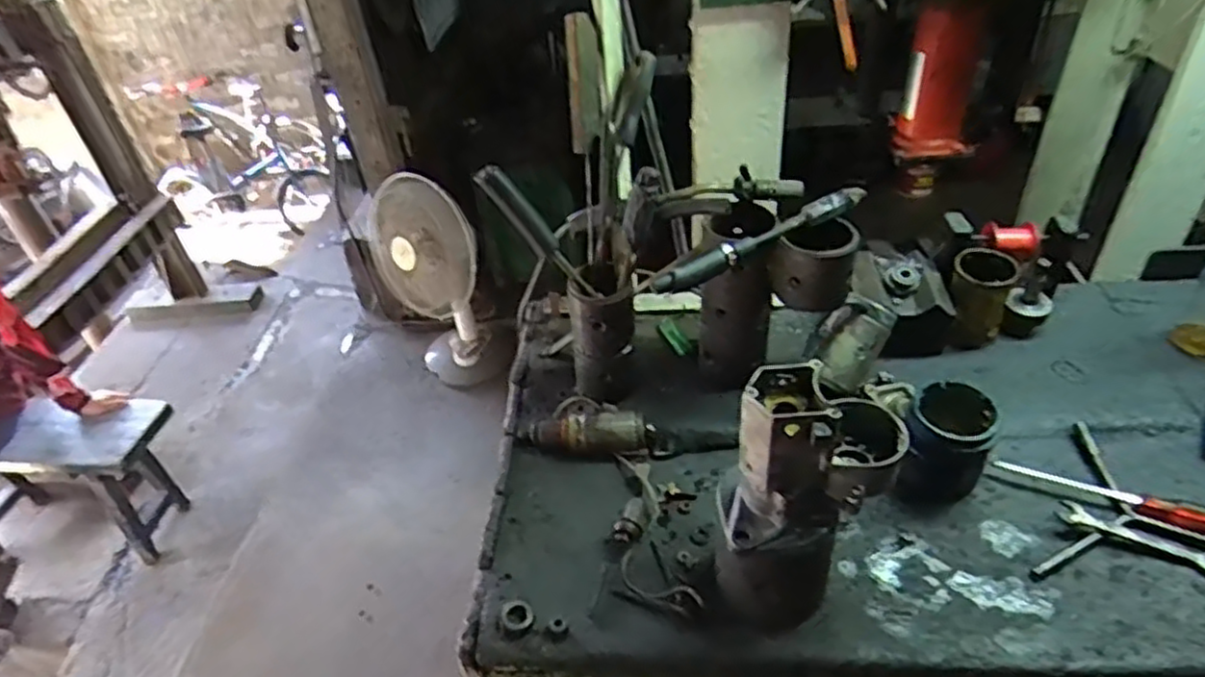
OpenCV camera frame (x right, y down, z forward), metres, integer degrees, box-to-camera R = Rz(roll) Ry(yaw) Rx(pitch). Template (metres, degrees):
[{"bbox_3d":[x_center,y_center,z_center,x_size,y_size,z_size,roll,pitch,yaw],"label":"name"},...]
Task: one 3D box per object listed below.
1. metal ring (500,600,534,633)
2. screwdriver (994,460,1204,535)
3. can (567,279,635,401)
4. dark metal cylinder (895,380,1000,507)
[{"bbox_3d":[-0.086,0.282,0.730,0.031,0.015,0.037,-21,41,-18],"label":"metal ring"},{"bbox_3d":[0.549,0.169,0.773,0.223,0.027,0.033,17,44,26],"label":"screwdriver"},{"bbox_3d":[0.004,0.004,0.922,0.079,0.162,0.065,-3,39,3],"label":"can"},{"bbox_3d":[0.379,0.114,0.797,0.082,0.108,0.089,13,43,22],"label":"dark metal cylinder"}]

